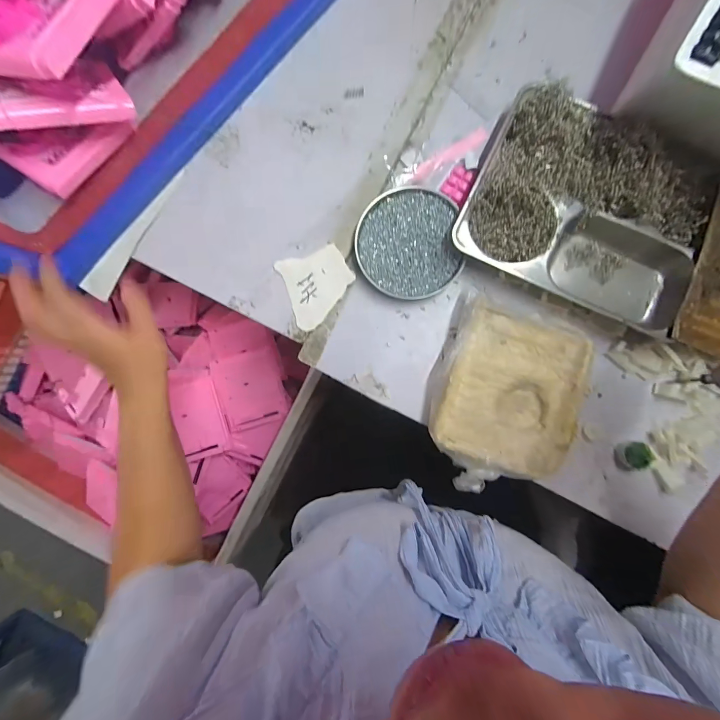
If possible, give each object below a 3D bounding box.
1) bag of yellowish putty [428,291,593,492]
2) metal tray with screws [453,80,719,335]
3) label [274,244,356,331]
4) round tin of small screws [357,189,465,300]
[{"bbox_3d":[0.169,0.046,0.414,0.163,0.040,0.211,20,89,2],"label":"bag of yellowish putty"},{"bbox_3d":[0.266,-0.171,0.402,0.267,0.058,0.206,26,90,2],"label":"metal tray with screws"},{"bbox_3d":[-0.052,-0.096,0.443,0.086,0.004,0.092,-22,88,4],"label":"label"},{"bbox_3d":[0.060,-0.145,0.433,0.123,0.019,0.132,0,89,2],"label":"round tin of small screws"}]

